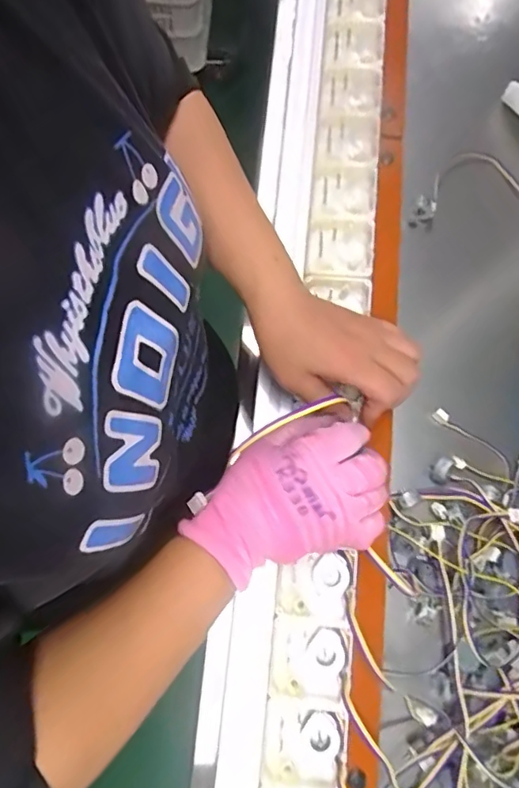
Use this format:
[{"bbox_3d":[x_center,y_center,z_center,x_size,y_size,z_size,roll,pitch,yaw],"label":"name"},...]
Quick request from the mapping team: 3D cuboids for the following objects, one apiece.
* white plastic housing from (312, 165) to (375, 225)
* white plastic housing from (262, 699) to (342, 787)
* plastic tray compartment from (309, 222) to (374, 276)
[{"bbox_3d":[0.071,-0.168,0.465,0.052,0.016,0.049,-1,76,-2],"label":"white plastic housing"},{"bbox_3d":[0.027,0.226,0.356,0.047,0.015,0.048,3,76,-1],"label":"white plastic housing"},{"bbox_3d":[0.066,-0.117,0.447,0.049,0.018,0.055,4,76,-1],"label":"plastic tray compartment"}]

